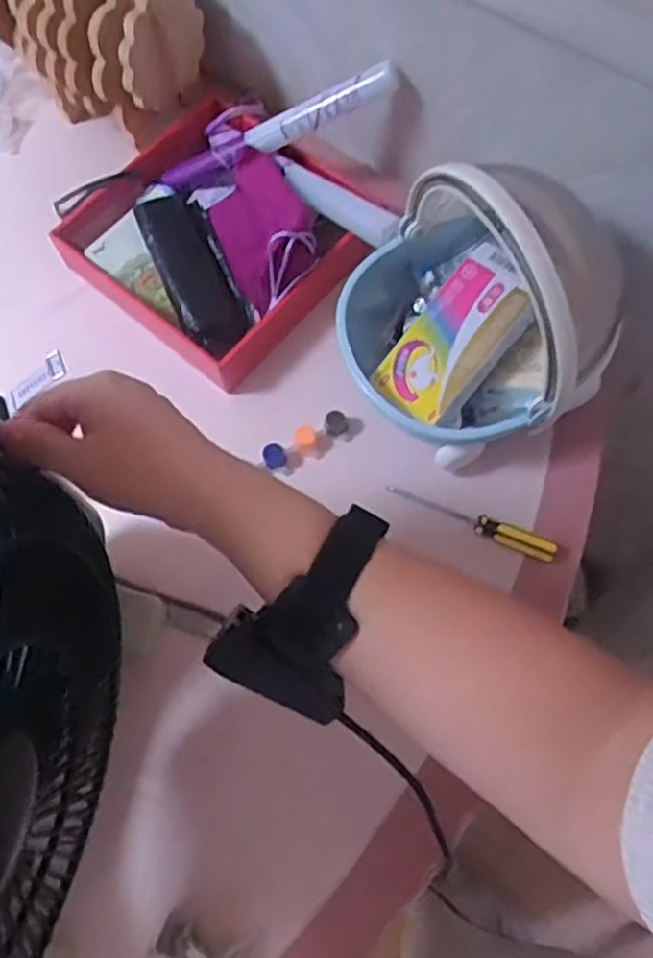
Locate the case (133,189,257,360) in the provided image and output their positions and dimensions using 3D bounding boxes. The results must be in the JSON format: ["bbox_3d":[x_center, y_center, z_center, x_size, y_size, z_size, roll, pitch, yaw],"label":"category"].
[{"bbox_3d":[-0.113,-0.180,0.633,0.060,0.038,0.160,-25,70,-6],"label":"case"}]

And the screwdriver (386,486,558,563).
[{"bbox_3d":[0.113,0.032,0.562,0.135,0.023,0.016,25,73,11],"label":"screwdriver"}]

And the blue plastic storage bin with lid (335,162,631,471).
[{"bbox_3d":[0.101,-0.125,0.525,0.170,0.165,0.197,-43,73,-12],"label":"blue plastic storage bin with lid"}]

